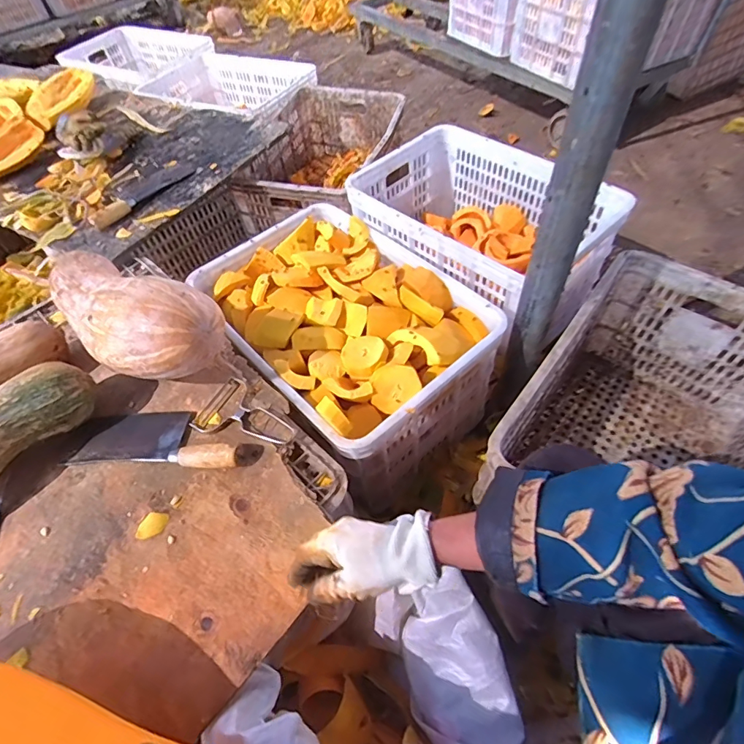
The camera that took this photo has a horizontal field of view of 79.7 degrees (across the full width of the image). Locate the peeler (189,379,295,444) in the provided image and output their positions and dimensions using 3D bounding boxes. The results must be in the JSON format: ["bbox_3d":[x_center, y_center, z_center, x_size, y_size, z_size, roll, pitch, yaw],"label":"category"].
[{"bbox_3d":[-0.176,0.067,0.628,0.140,0.009,0.093,24,59,21],"label":"peeler"}]

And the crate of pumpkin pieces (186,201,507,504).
[{"bbox_3d":[-0.059,-0.057,0.881,0.360,0.267,0.513,-39,59,-21],"label":"crate of pumpkin pieces"}]

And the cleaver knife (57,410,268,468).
[{"bbox_3d":[-0.289,0.086,0.610,0.277,0.032,0.084,1,54,6],"label":"cleaver knife"}]

